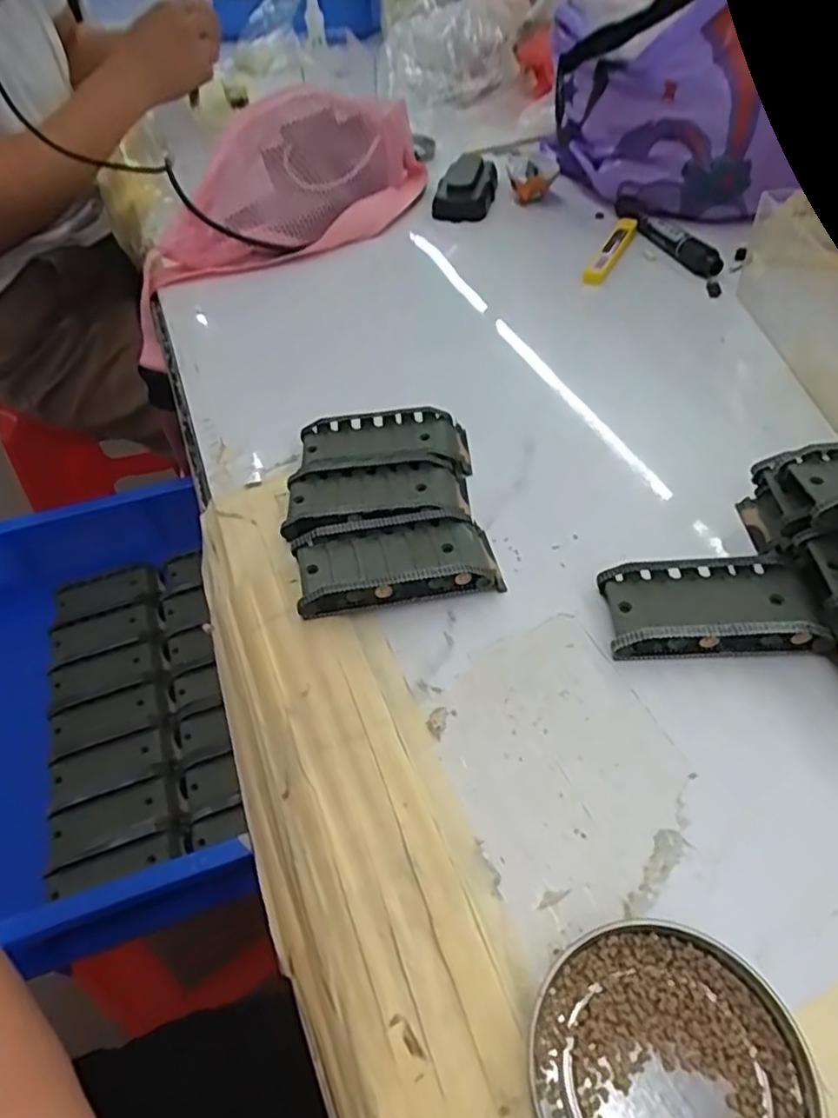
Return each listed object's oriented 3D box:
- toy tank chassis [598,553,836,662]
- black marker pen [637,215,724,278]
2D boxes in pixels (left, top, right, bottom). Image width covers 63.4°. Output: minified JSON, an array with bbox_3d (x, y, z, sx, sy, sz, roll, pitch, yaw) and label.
[{"bbox_3d":[0.130,0.021,0.304,0.088,0.019,0.046,-3,48,3],"label":"toy tank chassis"},{"bbox_3d":[0.206,-0.254,0.545,0.014,0.015,0.096,-21,49,-13],"label":"black marker pen"}]

